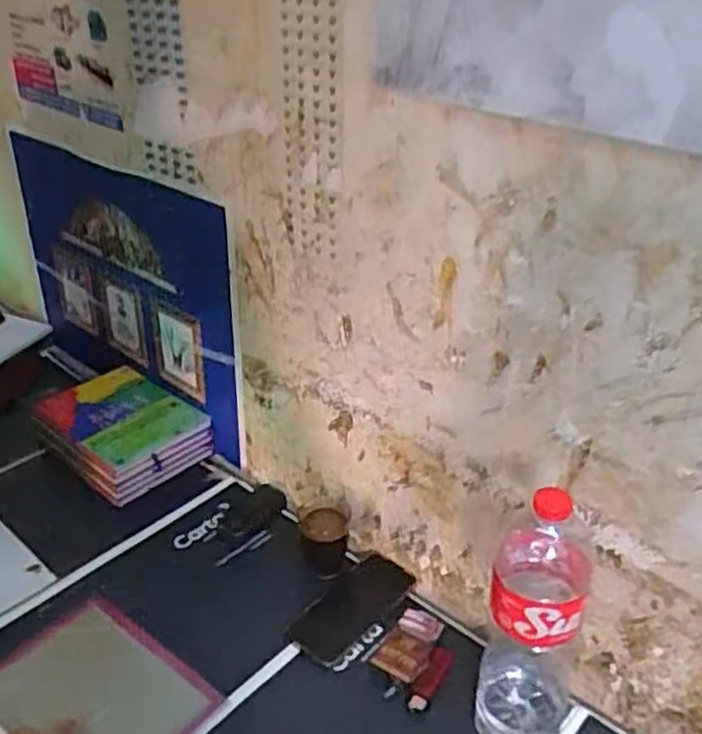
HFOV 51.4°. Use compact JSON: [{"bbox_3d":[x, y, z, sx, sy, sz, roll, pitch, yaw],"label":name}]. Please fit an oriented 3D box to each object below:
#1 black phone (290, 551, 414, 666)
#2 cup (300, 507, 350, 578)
[{"bbox_3d":[0.003,0.298,0.913,0.082,0.008,0.175,23,37,32],"label":"black phone"},{"bbox_3d":[-0.031,0.224,0.947,0.068,0.085,0.071,0,31,-1],"label":"cup"}]

